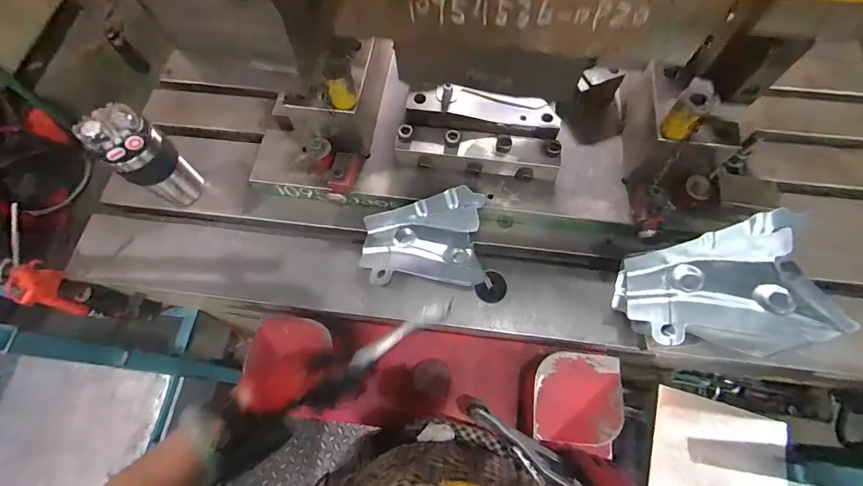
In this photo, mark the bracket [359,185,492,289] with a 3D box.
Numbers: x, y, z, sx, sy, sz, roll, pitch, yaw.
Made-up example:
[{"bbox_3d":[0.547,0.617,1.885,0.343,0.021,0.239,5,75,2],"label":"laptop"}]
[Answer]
[{"bbox_3d":[-0.014,-0.003,0.615,0.195,0.069,0.148,-1,67,1],"label":"bracket"}]

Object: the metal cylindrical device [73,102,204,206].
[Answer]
[{"bbox_3d":[-0.428,-0.125,0.595,0.065,0.171,0.082,35,73,15],"label":"metal cylindrical device"}]

